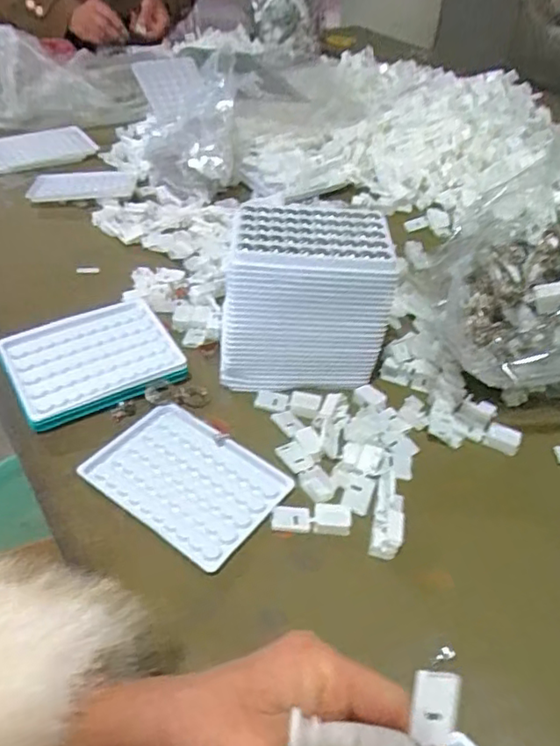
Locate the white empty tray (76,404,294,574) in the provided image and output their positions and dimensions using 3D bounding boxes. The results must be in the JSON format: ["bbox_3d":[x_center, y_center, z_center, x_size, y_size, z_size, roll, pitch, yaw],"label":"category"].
[{"bbox_3d":[-0.068,0.076,0.437,0.132,0.007,0.093,28,48,25],"label":"white empty tray"}]

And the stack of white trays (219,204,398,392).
[{"bbox_3d":[0.018,-0.066,0.503,0.138,0.119,0.095,0,43,-3],"label":"stack of white trays"}]

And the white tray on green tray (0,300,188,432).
[{"bbox_3d":[-0.159,-0.010,0.505,0.133,0.028,0.094,-22,48,-25],"label":"white tray on green tray"}]

